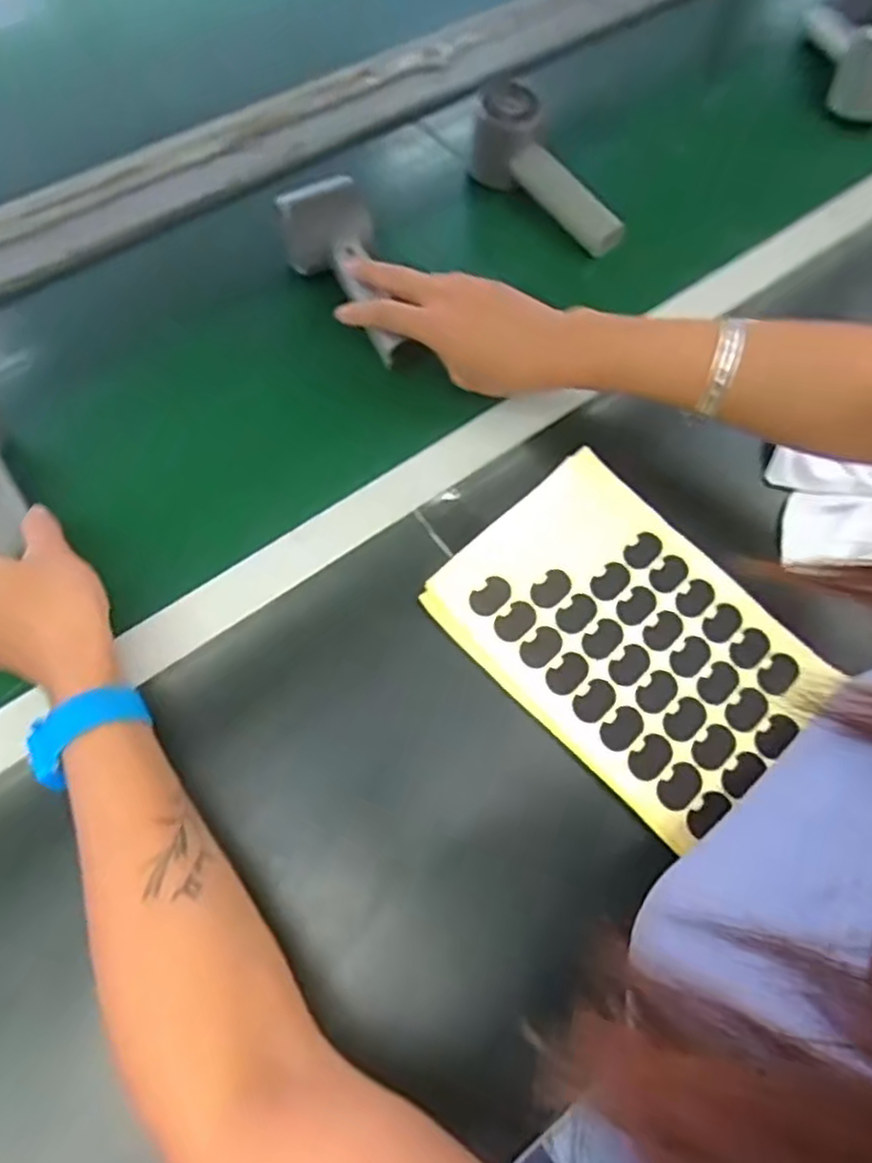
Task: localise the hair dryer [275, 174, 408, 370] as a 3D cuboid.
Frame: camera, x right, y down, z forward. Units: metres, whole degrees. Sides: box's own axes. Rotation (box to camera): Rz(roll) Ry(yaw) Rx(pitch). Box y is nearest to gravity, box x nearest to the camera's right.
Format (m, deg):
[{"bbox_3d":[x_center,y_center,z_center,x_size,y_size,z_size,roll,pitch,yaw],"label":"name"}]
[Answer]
[{"bbox_3d":[-0.059,-0.216,0.516,0.054,0.051,0.142,-26,81,-12],"label":"hair dryer"}]

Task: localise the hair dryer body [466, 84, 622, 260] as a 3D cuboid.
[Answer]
[{"bbox_3d":[0.094,-0.323,0.573,0.144,0.056,0.057,45,71,2],"label":"hair dryer body"}]

